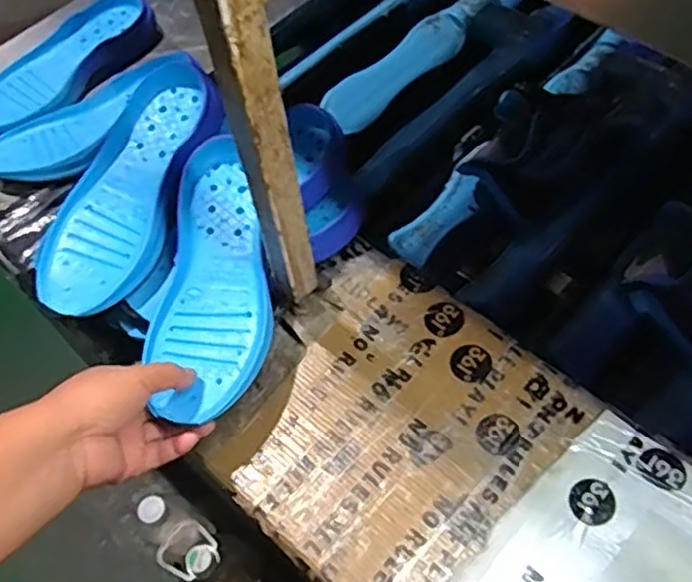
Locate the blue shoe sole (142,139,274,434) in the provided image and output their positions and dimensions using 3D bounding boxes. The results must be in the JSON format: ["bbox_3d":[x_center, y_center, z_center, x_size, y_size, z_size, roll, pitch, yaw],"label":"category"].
[{"bbox_3d":[-0.107,-0.012,0.550,0.090,0.027,0.224,-3,72,3],"label":"blue shoe sole"}]

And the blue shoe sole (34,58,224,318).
[{"bbox_3d":[-0.182,-0.088,0.588,0.099,0.035,0.231,21,78,16],"label":"blue shoe sole"}]

